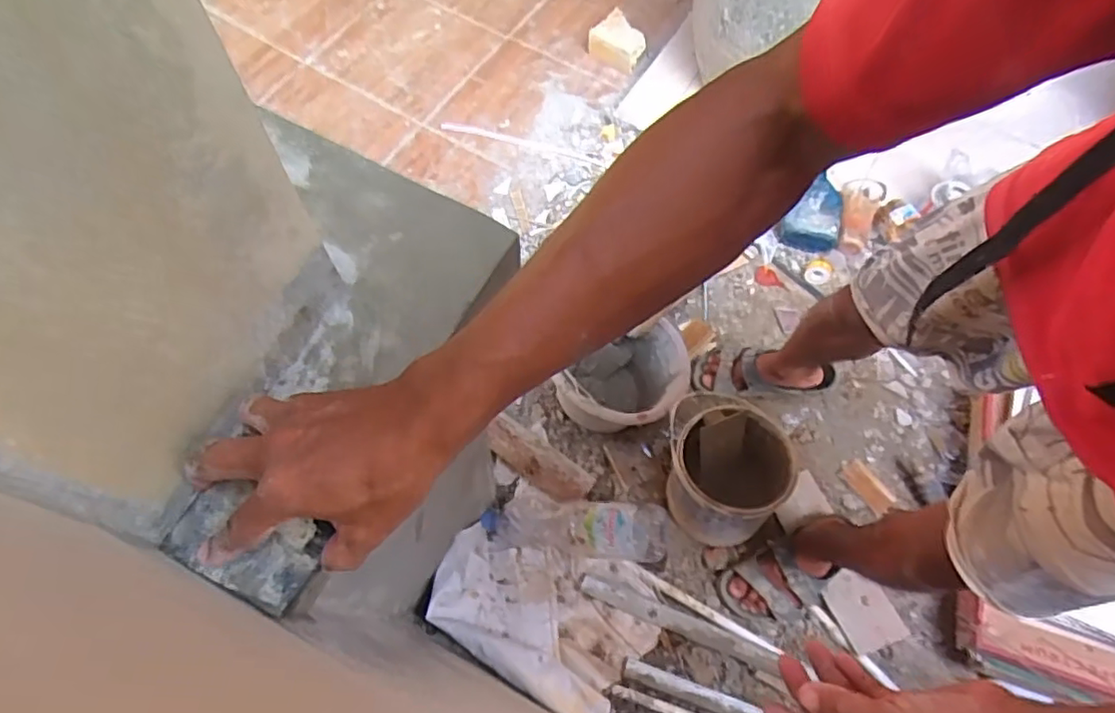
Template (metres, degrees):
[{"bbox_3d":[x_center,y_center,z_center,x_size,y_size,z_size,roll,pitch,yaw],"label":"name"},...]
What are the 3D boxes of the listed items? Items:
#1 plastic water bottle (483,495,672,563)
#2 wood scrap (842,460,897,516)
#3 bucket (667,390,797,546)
[{"bbox_3d":[0.018,0.282,1.048,0.328,0.076,0.085,-6,58,32],"label":"plastic water bottle"},{"bbox_3d":[0.573,0.240,1.165,0.049,0.016,0.100,-31,68,-17],"label":"wood scrap"},{"bbox_3d":[0.273,0.199,1.040,0.183,0.208,0.173,1,63,-2],"label":"bucket"}]

